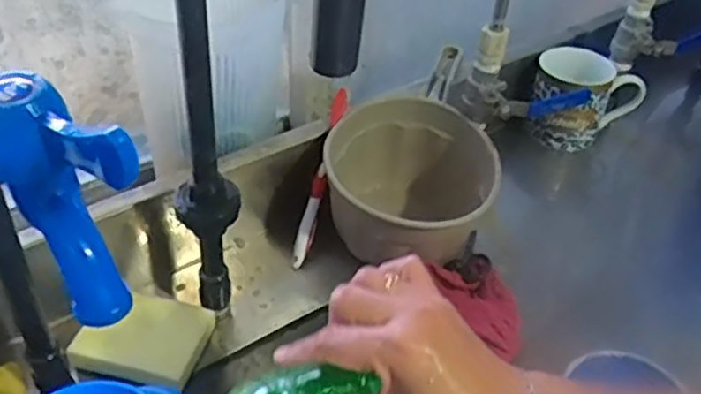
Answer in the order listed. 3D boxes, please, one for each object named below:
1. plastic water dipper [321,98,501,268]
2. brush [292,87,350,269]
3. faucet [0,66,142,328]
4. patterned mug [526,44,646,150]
[{"bbox_3d":[0.056,0.000,0.707,0.159,0.116,0.165,2,40,-2],"label":"plastic water dipper"},{"bbox_3d":[-0.030,-0.021,0.704,0.019,0.021,0.185,13,82,11],"label":"brush"},{"bbox_3d":[-0.097,-0.009,0.238,0.036,0.108,0.041,-3,32,37],"label":"faucet"},{"bbox_3d":[0.283,-0.110,0.860,0.127,0.114,0.091,19,43,17],"label":"patterned mug"}]

